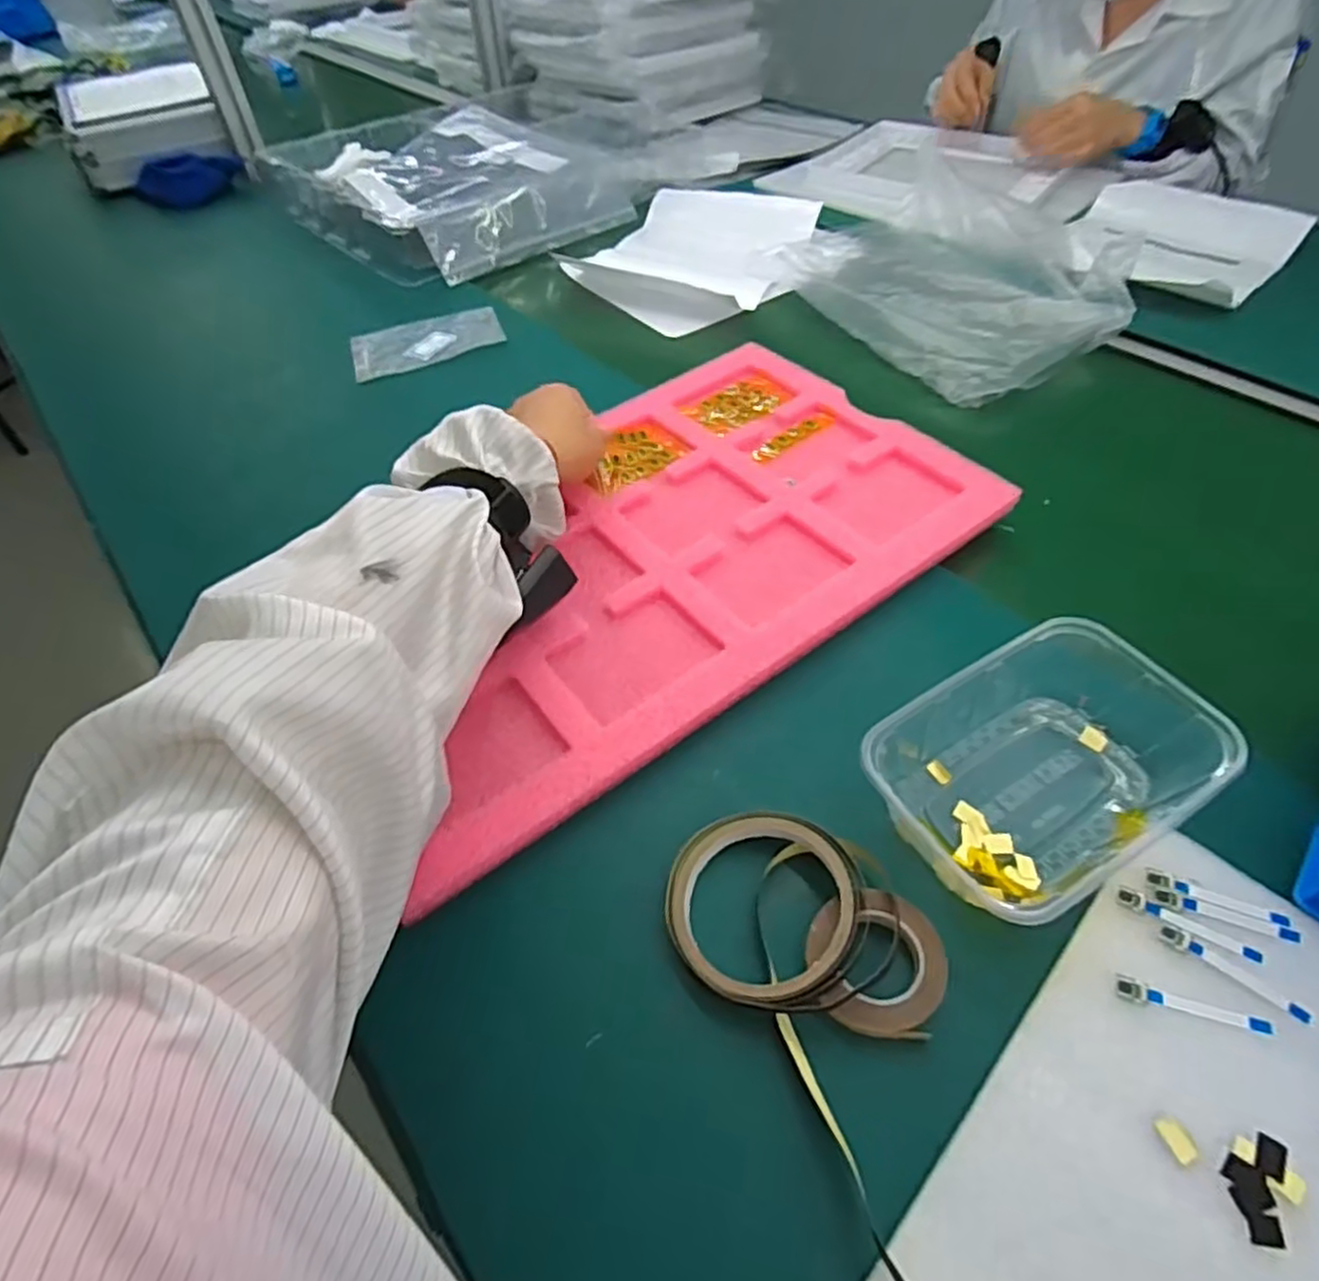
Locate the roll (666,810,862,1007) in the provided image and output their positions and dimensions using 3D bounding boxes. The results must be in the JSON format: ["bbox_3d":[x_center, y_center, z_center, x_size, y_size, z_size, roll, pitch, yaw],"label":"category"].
[{"bbox_3d":[0.050,0.128,0.353,0.090,0.020,0.091,-2,50,3],"label":"roll"}]

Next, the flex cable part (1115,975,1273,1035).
[{"bbox_3d":[0.232,0.160,0.312,0.060,0.004,0.009,13,52,15],"label":"flex cable part"}]

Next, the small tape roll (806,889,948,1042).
[{"bbox_3d":[0.101,0.148,0.336,0.061,0.017,0.063,-2,50,3],"label":"small tape roll"}]

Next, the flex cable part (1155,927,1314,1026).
[{"bbox_3d":[0.256,0.146,0.320,0.059,0.004,0.009,30,58,26],"label":"flex cable part"}]

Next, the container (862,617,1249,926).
[{"bbox_3d":[0.197,0.068,0.374,0.164,0.055,0.113,-26,53,-17],"label":"container"}]

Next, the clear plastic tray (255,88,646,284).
[{"bbox_3d":[-0.284,-0.622,0.973,0.361,0.065,0.438,-35,56,-23],"label":"clear plastic tray"}]

